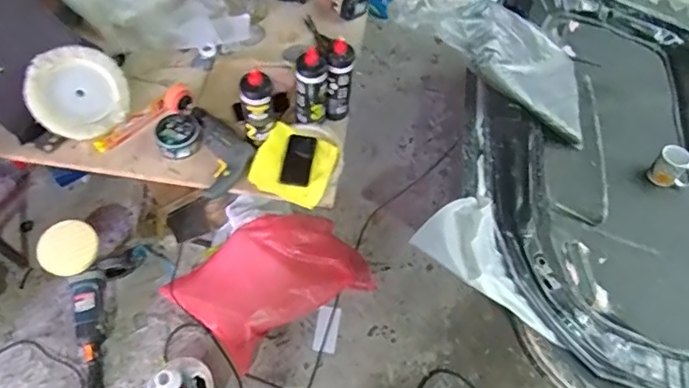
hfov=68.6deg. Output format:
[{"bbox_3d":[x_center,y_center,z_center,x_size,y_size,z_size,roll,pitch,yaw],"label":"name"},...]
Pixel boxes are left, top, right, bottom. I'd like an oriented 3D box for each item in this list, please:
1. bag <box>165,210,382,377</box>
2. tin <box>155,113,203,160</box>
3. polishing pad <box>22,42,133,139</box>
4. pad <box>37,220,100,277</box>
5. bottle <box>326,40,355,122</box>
[{"bbox_3d":[-0.221,0.252,1.565,0.535,0.144,0.358,-31,59,-21],"label":"bag"},{"bbox_3d":[-0.464,-0.160,1.418,0.124,0.048,0.133,1,55,-1],"label":"tin"},{"bbox_3d":[-0.760,-0.285,1.437,0.249,0.066,0.258,-26,98,-28],"label":"polishing pad"},{"bbox_3d":[-0.775,0.150,1.412,0.164,0.042,0.151,-23,84,-3],"label":"pad"},{"bbox_3d":[-0.012,-0.311,1.419,0.080,0.244,0.077,2,55,-1],"label":"bottle"}]

